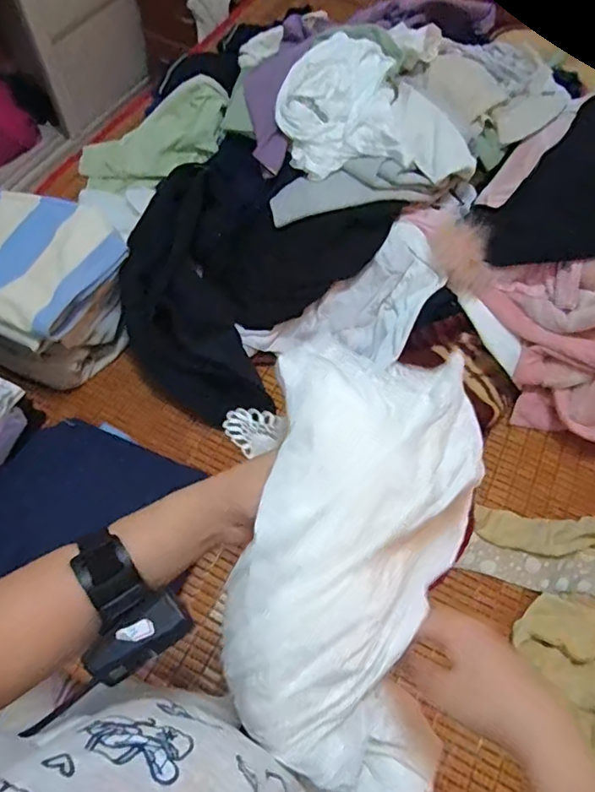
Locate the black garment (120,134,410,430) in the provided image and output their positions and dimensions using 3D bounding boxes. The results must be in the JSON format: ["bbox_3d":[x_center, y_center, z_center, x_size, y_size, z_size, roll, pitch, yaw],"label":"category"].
[{"bbox_3d":[-0.118,-0.217,0.992,0.404,0.184,0.449,31,64,14],"label":"black garment"}]

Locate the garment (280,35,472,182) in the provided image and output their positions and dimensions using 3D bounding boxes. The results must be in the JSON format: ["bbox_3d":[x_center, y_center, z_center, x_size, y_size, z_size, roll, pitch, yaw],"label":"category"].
[{"bbox_3d":[0.143,-0.517,0.984,0.353,0.106,0.257,8,60,2],"label":"garment"}]

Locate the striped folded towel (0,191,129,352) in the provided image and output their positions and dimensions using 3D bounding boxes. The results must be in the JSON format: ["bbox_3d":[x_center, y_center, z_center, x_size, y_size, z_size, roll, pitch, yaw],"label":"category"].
[{"bbox_3d":[-0.477,-0.233,0.915,0.328,0.068,0.262,26,62,12],"label":"striped folded towel"}]

